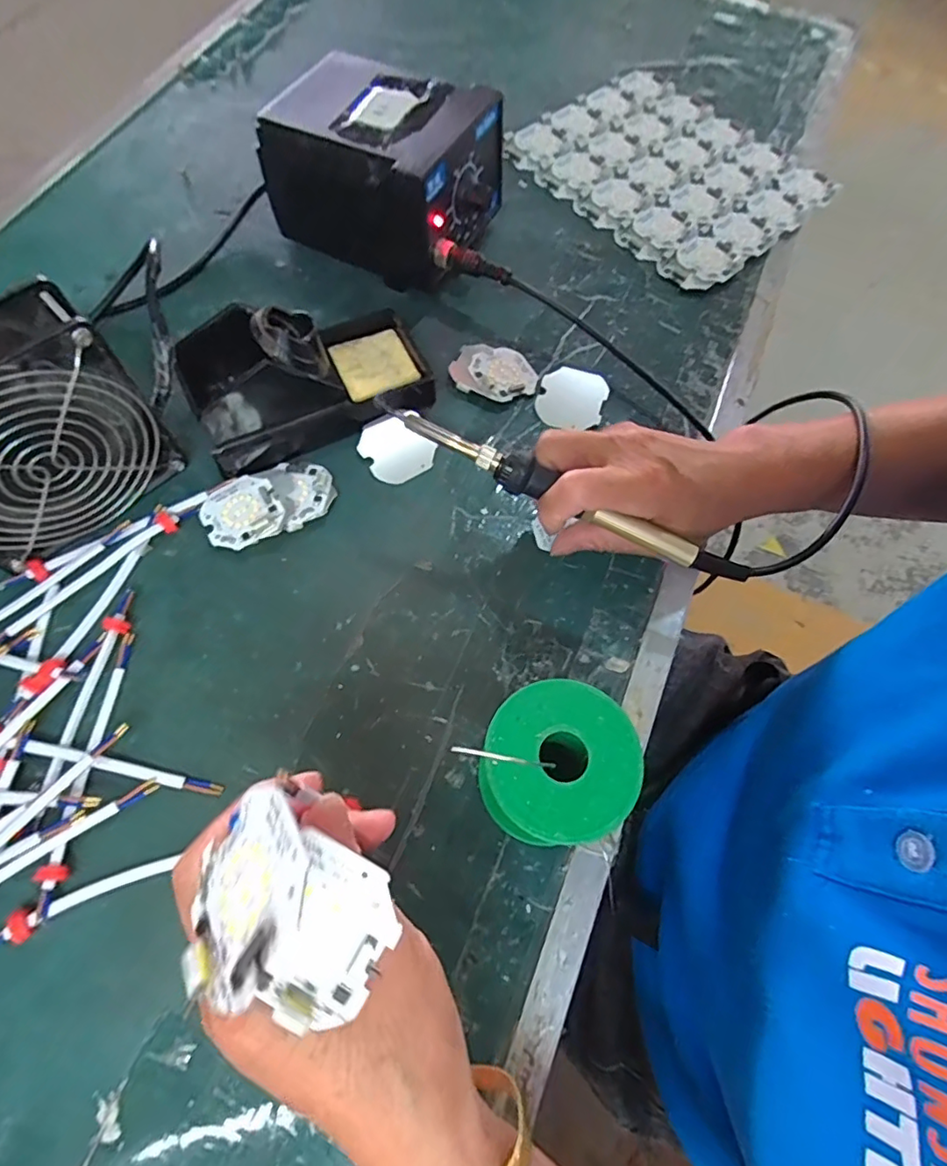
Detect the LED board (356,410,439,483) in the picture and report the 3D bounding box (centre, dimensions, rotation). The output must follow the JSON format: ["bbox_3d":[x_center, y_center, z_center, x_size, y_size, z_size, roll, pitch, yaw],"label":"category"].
[{"bbox_3d":[-0.051,-0.090,0.381,0.045,0.004,0.045,-30,81,-7],"label":"LED board"}]

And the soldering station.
[{"bbox_3d":[-0.061,-0.305,0.423,0.150,0.090,0.113,26,69,8],"label":"soldering station"}]

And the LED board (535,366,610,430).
[{"bbox_3d":[0.070,-0.131,0.404,0.046,0.006,0.043,18,84,7],"label":"LED board"}]

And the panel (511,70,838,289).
[{"bbox_3d":[0.174,-0.368,0.507,0.200,0.012,0.232,-39,75,-17],"label":"panel"}]

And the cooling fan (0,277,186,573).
[{"bbox_3d":[-0.234,-0.075,0.301,0.117,0.117,0.047,-40,75,-17],"label":"cooling fan"}]

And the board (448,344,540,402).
[{"bbox_3d":[0.016,-0.154,0.410,0.061,0.012,0.049,17,68,4],"label":"board"}]

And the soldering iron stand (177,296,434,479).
[{"bbox_3d":[-0.108,-0.140,0.362,0.151,0.073,0.084,-31,73,-14],"label":"soldering iron stand"}]

